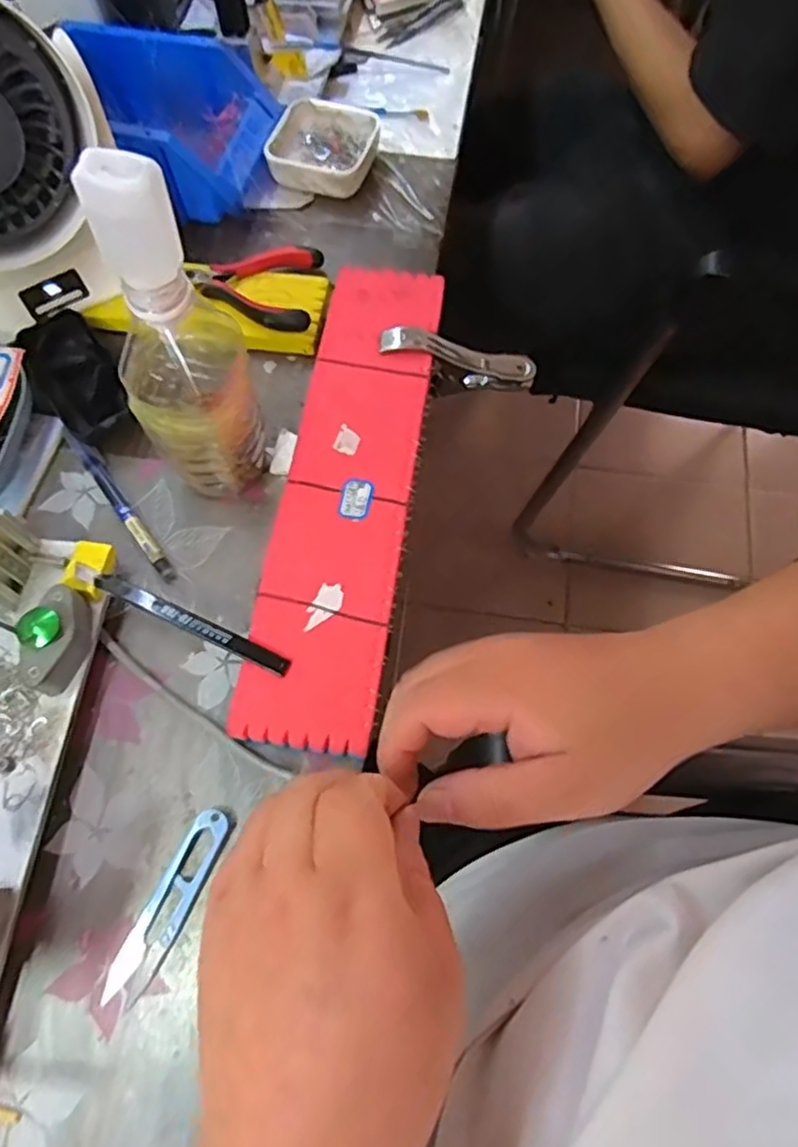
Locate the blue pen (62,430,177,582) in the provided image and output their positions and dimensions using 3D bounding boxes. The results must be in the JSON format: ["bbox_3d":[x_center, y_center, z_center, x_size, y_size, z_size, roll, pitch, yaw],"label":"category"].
[{"bbox_3d":[-0.187,-0.048,0.462,0.011,0.011,0.133,-35,71,-14],"label":"blue pen"}]

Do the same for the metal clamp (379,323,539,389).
[{"bbox_3d":[0.043,-0.156,0.503,0.113,0.025,0.021,14,66,-15],"label":"metal clamp"}]

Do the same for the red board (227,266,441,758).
[{"bbox_3d":[-0.030,-0.062,0.446,0.079,0.010,0.339,8,68,3],"label":"red board"}]

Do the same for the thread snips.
[{"bbox_3d":[-0.122,0.175,0.366,0.023,0.010,0.102,25,69,10],"label":"thread snips"}]

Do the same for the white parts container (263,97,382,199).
[{"bbox_3d":[-0.064,-0.351,0.576,0.081,0.029,0.083,21,69,9],"label":"white parts container"}]

